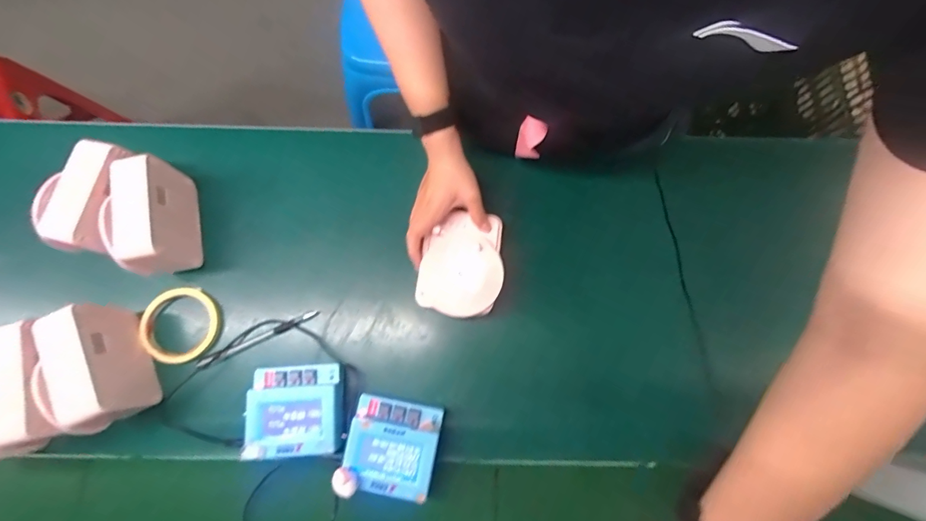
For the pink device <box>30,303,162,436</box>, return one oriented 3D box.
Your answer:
[{"bbox_3d":[-0.419,0.119,0.479,0.061,0.090,0.129,-19,79,-5],"label":"pink device"}]

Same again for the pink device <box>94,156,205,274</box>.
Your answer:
[{"bbox_3d":[-0.383,-0.052,0.525,0.061,0.111,0.131,-12,79,-4],"label":"pink device"}]

